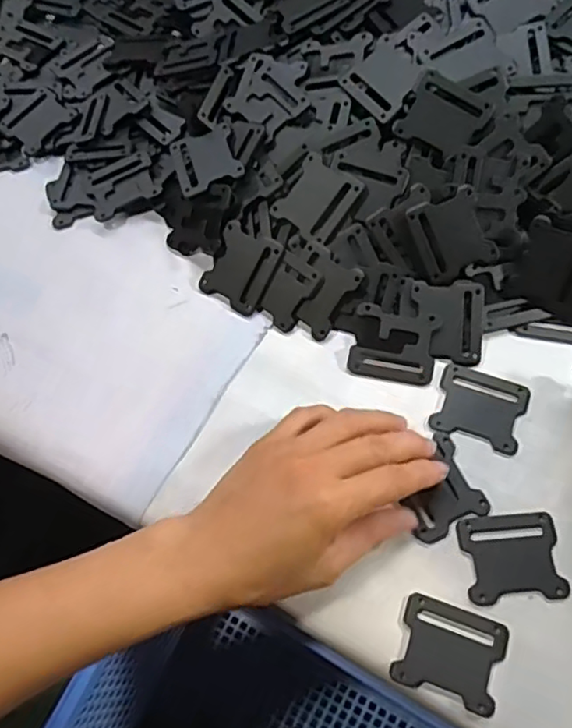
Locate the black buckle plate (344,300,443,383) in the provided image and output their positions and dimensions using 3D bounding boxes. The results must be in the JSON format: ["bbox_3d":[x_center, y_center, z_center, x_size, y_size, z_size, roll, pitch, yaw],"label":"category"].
[{"bbox_3d":[0.066,-0.012,0.367,0.049,0.004,0.043,11,85,9],"label":"black buckle plate"}]

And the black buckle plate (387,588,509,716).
[{"bbox_3d":[0.082,0.143,0.300,0.050,0.004,0.043,18,68,11],"label":"black buckle plate"}]

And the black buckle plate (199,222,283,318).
[{"bbox_3d":[-0.029,-0.062,0.389,0.042,0.004,0.049,30,99,16],"label":"black buckle plate"}]

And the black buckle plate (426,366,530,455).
[{"bbox_3d":[0.114,0.025,0.352,0.050,0.004,0.044,18,68,11],"label":"black buckle plate"}]

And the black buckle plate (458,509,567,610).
[{"bbox_3d":[0.119,0.101,0.317,0.050,0.004,0.044,-4,66,1],"label":"black buckle plate"}]

